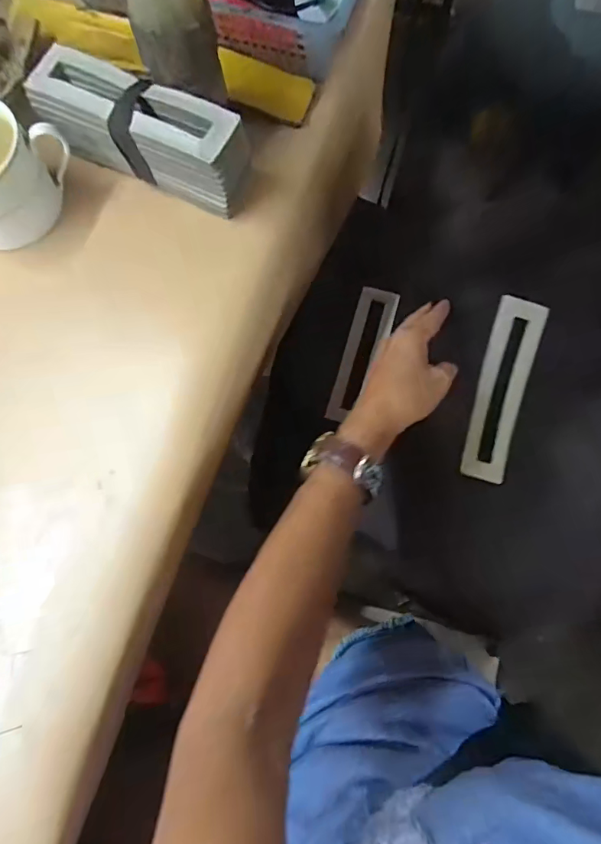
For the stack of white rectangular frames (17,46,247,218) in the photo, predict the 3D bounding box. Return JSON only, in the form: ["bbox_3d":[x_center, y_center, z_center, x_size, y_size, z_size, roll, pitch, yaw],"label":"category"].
[{"bbox_3d":[-0.116,-0.213,0.332,0.160,0.057,0.047,24,78,8],"label":"stack of white rectangular frames"}]

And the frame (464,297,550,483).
[{"bbox_3d":[0.176,-0.027,0.386,0.047,0.008,0.158,17,86,-12],"label":"frame"}]

